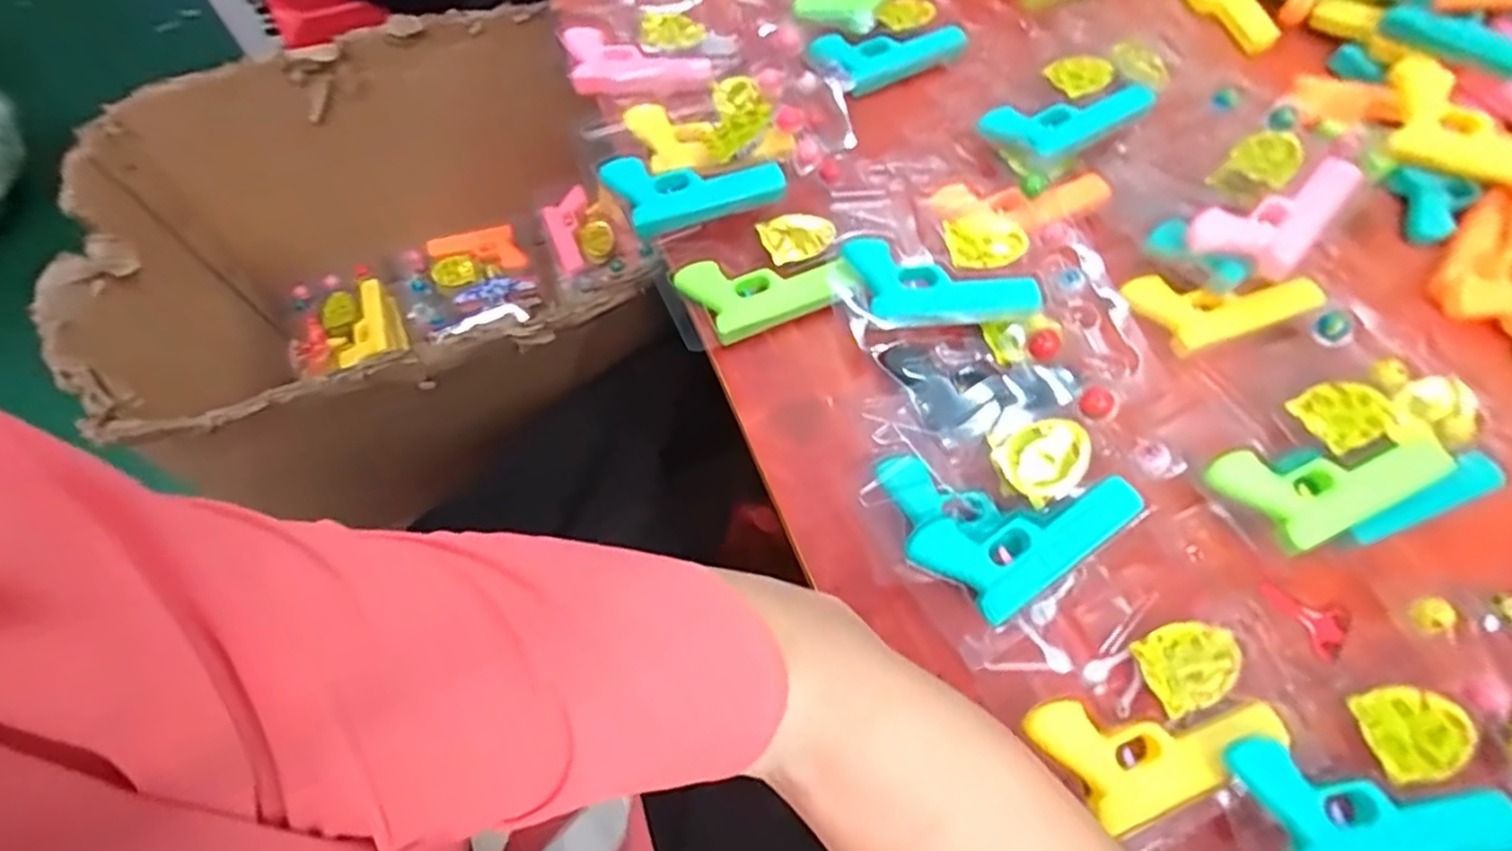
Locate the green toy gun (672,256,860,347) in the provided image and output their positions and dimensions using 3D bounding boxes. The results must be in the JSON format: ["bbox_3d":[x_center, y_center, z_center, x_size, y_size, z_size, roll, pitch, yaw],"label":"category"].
[{"bbox_3d":[0.005,-0.093,0.464,0.105,0.022,0.062,-18,66,-9],"label":"green toy gun"}]

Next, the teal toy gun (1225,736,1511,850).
[{"bbox_3d":[0.280,0.172,0.323,0.120,0.022,0.058,-4,65,-2],"label":"teal toy gun"}]

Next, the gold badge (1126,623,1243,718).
[{"bbox_3d":[0.219,0.119,0.355,0.048,0.005,0.038,-23,66,-2],"label":"gold badge"}]

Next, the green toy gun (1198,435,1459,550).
[{"bbox_3d":[0.318,0.025,0.390,0.117,0.016,0.058,-22,67,-10],"label":"green toy gun"}]

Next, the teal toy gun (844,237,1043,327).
[{"bbox_3d":[0.118,-0.089,0.450,0.114,0.019,0.061,-1,65,-1],"label":"teal toy gun"}]

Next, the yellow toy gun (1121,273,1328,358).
[{"bbox_3d":[0.306,-0.084,0.463,0.109,0.016,0.060,-17,66,-8],"label":"yellow toy gun"}]

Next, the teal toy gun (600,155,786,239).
[{"bbox_3d":[-0.042,-0.168,0.492,0.116,0.015,0.059,-16,66,-8],"label":"teal toy gun"}]

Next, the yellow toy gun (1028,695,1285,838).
[{"bbox_3d":[0.194,0.150,0.343,0.111,0.014,0.061,-19,67,-9],"label":"yellow toy gun"}]

